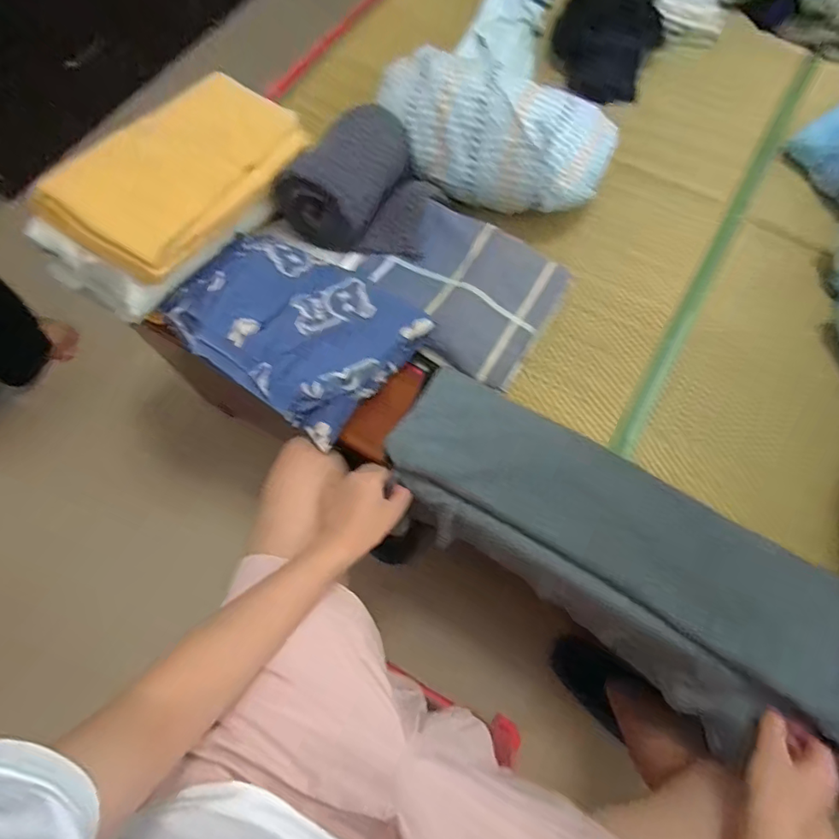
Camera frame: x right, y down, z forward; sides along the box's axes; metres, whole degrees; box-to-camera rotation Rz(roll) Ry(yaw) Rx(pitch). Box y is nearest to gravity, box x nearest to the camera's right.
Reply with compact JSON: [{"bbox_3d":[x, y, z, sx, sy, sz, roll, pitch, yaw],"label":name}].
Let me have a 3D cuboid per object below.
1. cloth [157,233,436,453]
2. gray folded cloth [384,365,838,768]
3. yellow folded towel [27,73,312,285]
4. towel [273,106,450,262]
[{"bbox_3d":[-0.150,-0.122,0.615,0.265,0.044,0.201,37,74,16],"label":"cloth"},{"bbox_3d":[0.188,0.119,0.540,0.473,0.081,0.183,32,73,14],"label":"gray folded cloth"},{"bbox_3d":[-0.271,-0.296,0.612,0.139,0.043,0.331,39,54,-16],"label":"yellow folded towel"},{"bbox_3d":[-0.066,-0.325,0.690,0.182,0.088,0.185,20,70,11],"label":"towel"}]

